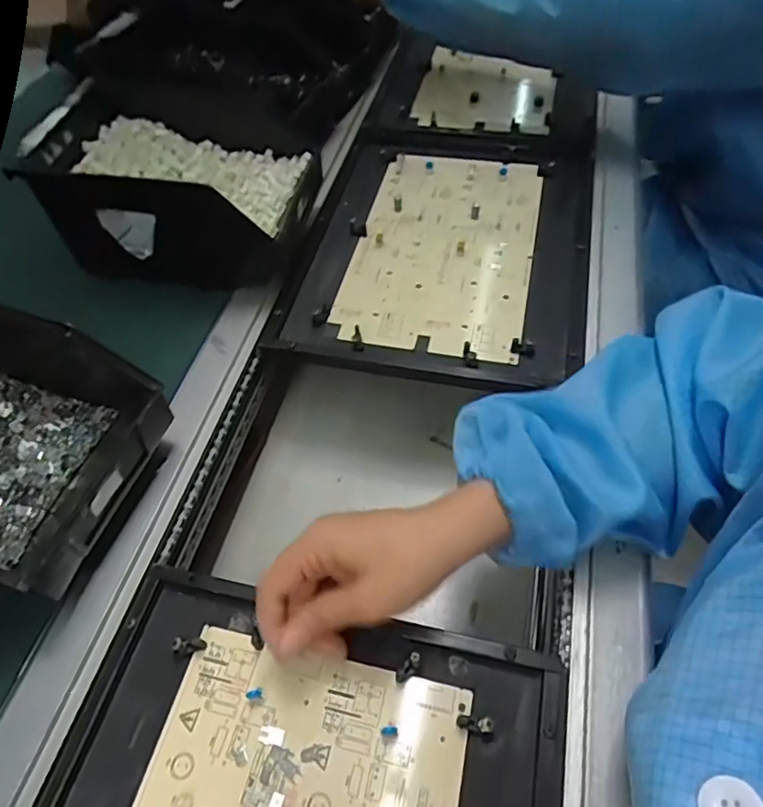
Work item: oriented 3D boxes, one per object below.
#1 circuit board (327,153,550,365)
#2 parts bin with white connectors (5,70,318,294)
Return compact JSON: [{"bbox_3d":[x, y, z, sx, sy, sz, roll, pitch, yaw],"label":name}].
[{"bbox_3d":[0.066,-0.163,0.580,0.175,0.017,0.279,10,57,9],"label":"circuit board"},{"bbox_3d":[-0.183,-0.210,0.548,0.223,0.118,0.167,4,56,5],"label":"parts bin with white connectors"}]

